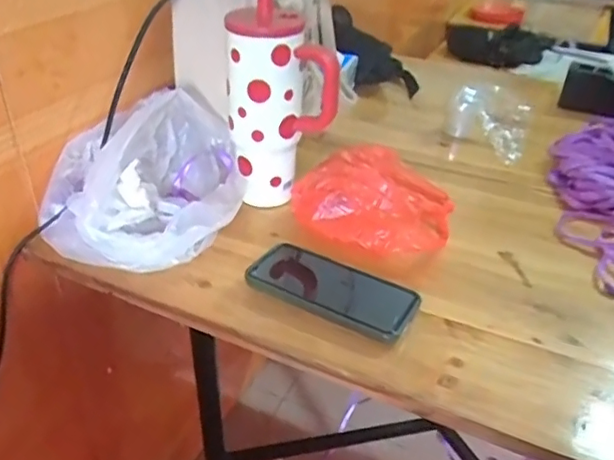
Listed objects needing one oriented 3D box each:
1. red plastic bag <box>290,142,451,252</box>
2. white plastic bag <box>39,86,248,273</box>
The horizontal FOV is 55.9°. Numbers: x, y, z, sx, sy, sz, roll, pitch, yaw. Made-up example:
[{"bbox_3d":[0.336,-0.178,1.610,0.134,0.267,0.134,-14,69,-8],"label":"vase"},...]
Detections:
[{"bbox_3d":[0.084,-0.042,0.678,0.176,0.054,0.187,16,37,19],"label":"red plastic bag"},{"bbox_3d":[-0.179,-0.070,0.653,0.208,0.094,0.274,2,34,0],"label":"white plastic bag"}]

